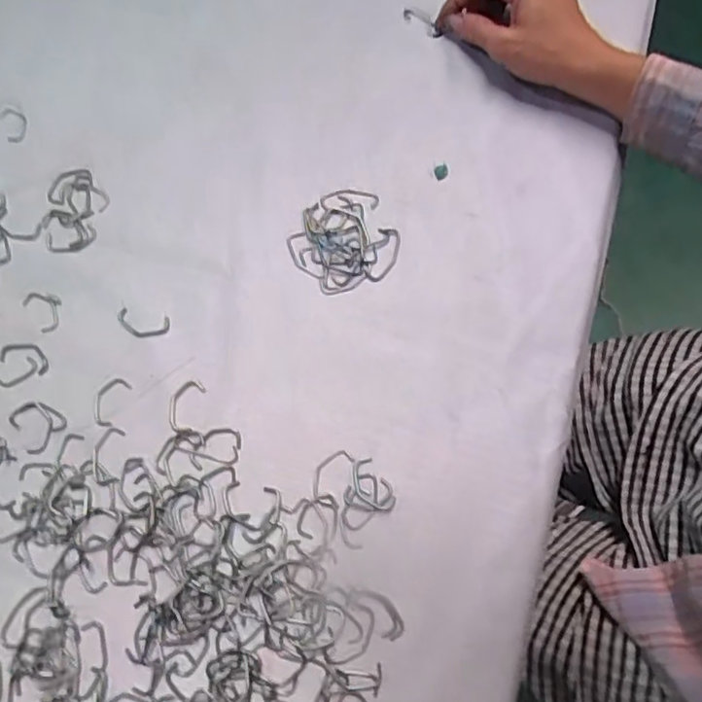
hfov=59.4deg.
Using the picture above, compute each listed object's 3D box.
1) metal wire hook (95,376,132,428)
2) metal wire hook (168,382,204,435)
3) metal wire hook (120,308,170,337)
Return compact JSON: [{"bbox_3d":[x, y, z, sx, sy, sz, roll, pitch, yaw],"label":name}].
[{"bbox_3d":[-0.161,0.033,0.407,0.019,0.004,0.032,23,74,8],"label":"metal wire hook"},{"bbox_3d":[-0.110,0.036,0.404,0.020,0.004,0.035,14,73,5],"label":"metal wire hook"},{"bbox_3d":[-0.143,-0.018,0.422,0.037,0.004,0.018,11,73,4],"label":"metal wire hook"}]

